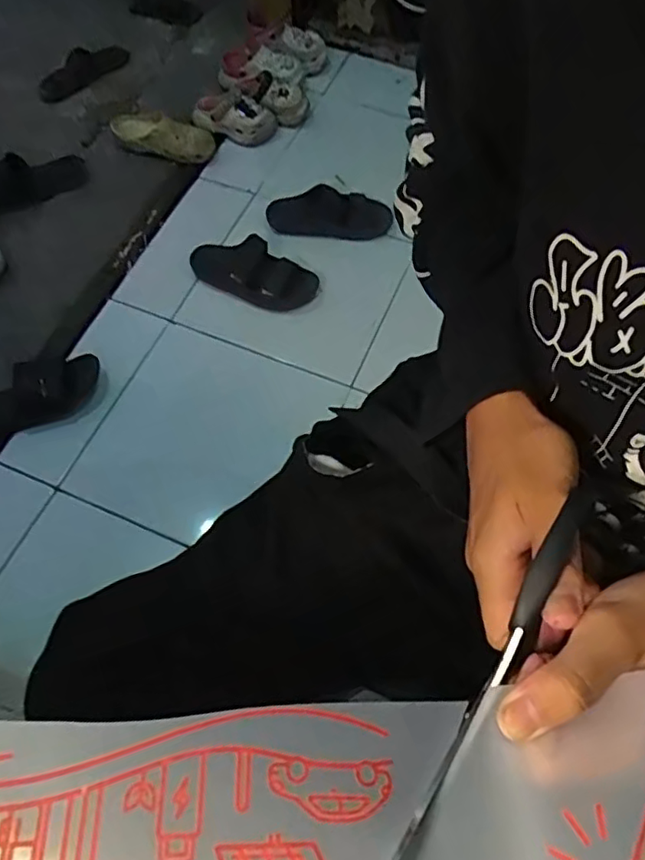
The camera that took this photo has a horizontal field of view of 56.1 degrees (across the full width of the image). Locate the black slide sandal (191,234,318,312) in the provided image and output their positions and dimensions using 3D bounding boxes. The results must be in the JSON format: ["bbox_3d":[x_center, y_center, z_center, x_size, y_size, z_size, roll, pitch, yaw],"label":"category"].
[{"bbox_3d":[-0.156,-0.330,1.268,0.271,0.075,0.124,20,55,16],"label":"black slide sandal"}]

